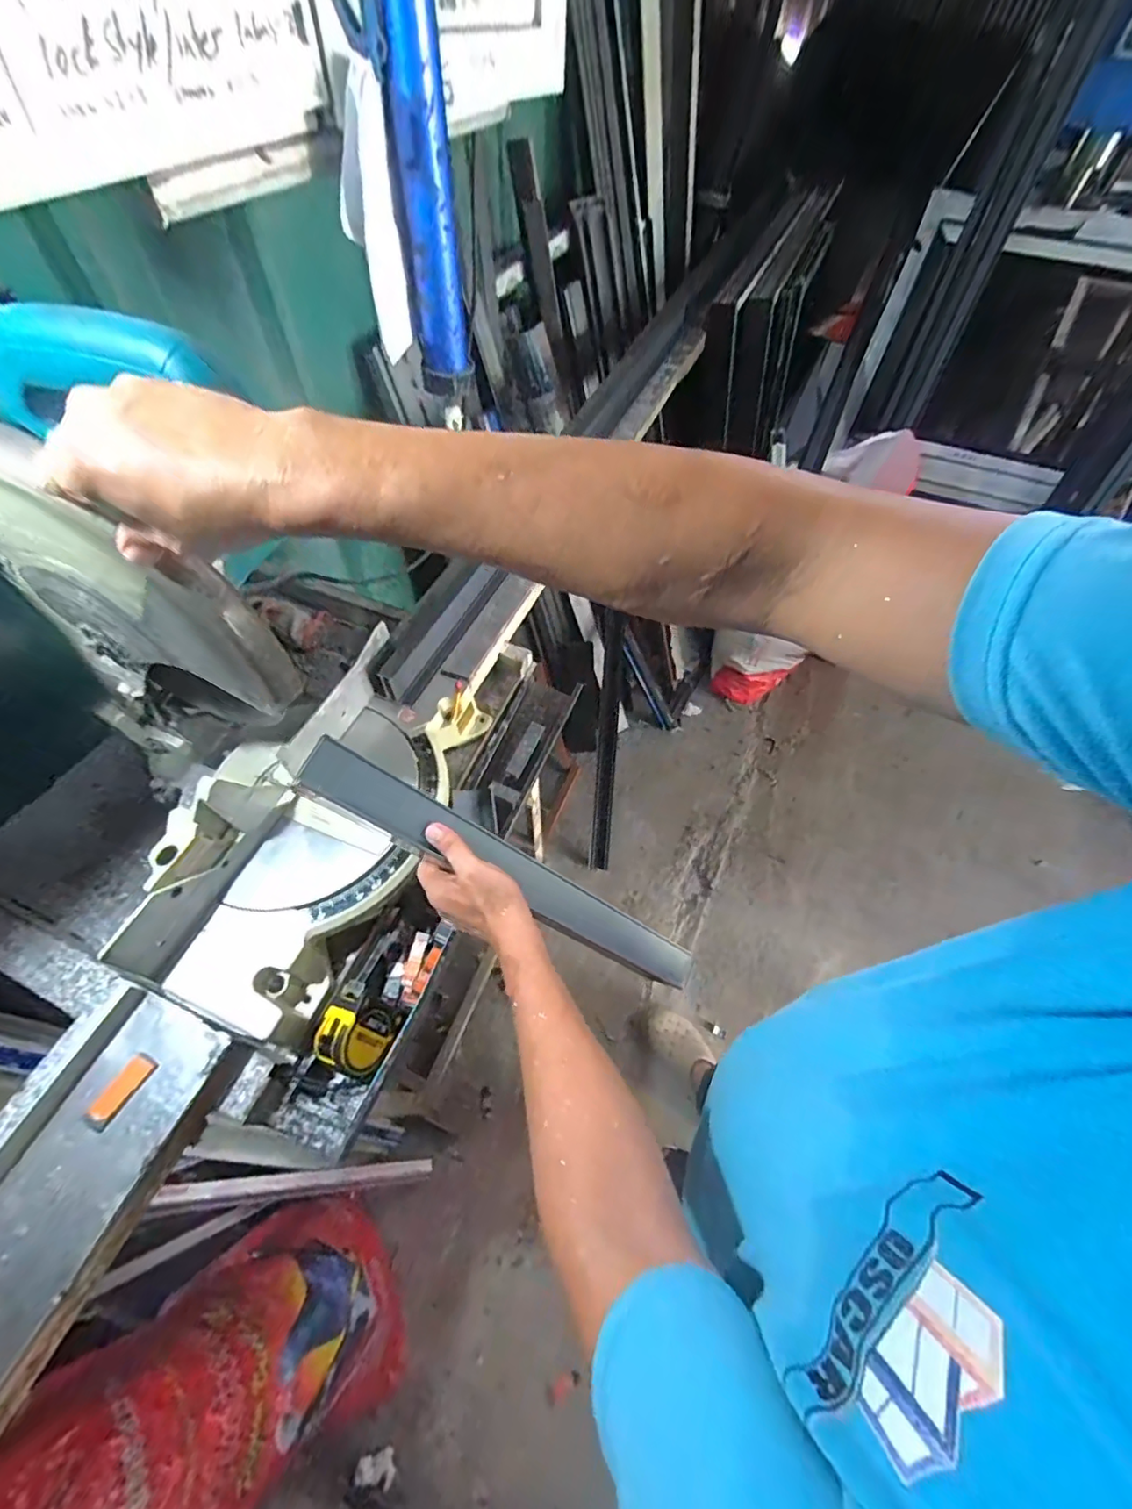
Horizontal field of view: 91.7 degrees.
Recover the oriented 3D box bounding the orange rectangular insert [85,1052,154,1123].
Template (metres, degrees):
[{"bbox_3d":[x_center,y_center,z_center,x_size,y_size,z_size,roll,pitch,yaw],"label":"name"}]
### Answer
[{"bbox_3d":[-0.395,0.297,0.488,0.022,0.008,0.052,23,58,13],"label":"orange rectangular insert"}]

